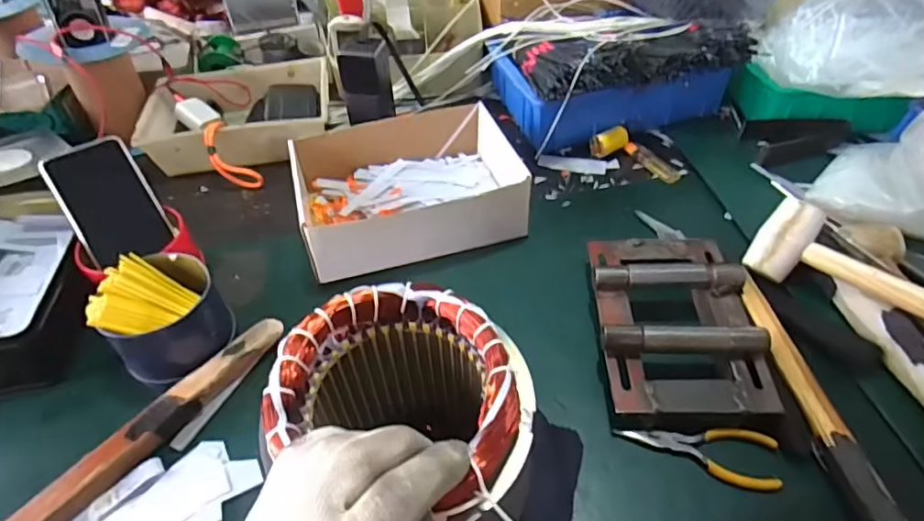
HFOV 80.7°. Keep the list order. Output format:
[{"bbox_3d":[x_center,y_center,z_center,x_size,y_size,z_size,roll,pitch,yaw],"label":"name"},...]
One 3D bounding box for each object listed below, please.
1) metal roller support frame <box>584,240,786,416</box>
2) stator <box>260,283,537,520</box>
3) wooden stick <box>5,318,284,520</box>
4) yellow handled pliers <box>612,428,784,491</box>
[{"bbox_3d":[0.193,0.048,0.497,0.137,0.052,0.200,2,48,5],"label":"metal roller support frame"},{"bbox_3d":[-0.031,0.111,0.340,0.136,0.133,0.143,-12,48,-8],"label":"stator"},{"bbox_3d":[-0.260,0.139,0.443,0.031,0.024,0.275,29,55,26],"label":"wooden stick"},{"bbox_3d":[0.187,0.150,0.434,0.118,0.012,0.042,9,48,11],"label":"yellow handled pliers"}]

